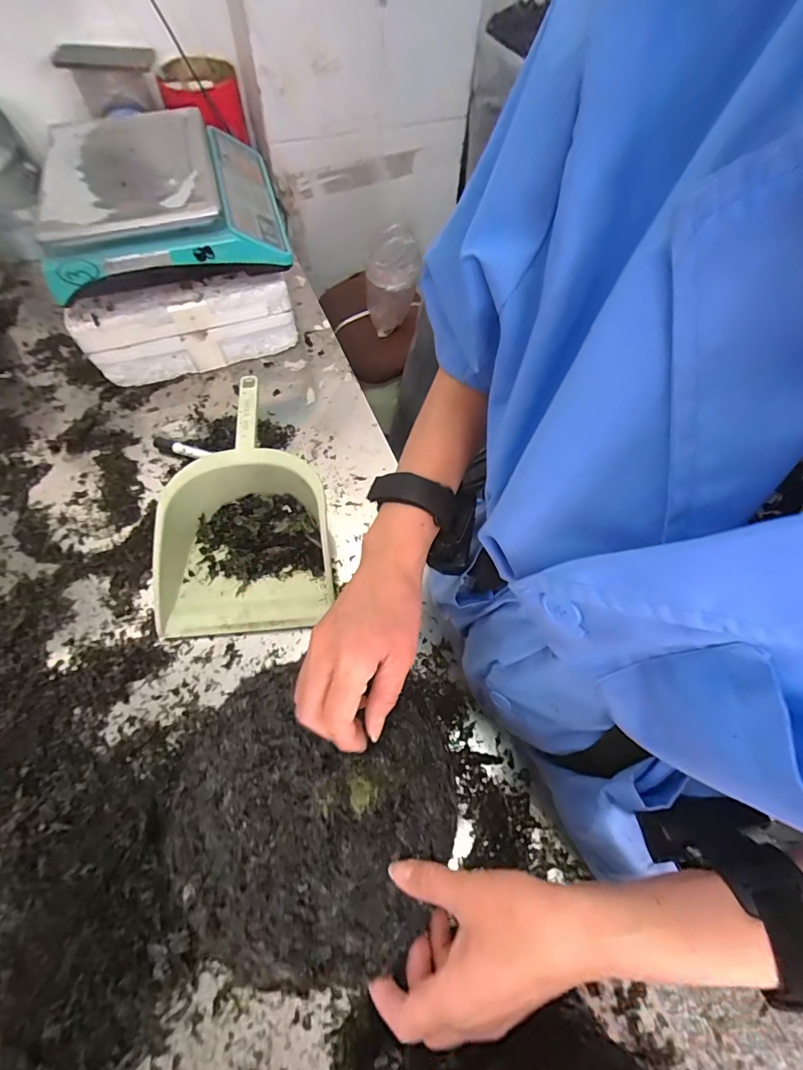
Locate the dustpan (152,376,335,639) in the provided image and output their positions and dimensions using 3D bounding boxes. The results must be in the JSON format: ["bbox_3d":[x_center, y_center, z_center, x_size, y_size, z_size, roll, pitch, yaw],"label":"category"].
[{"bbox_3d":[-0.213,-0.043,0.598,0.223,0.094,0.330,-4,63,-4],"label":"dustpan"}]

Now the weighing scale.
[{"bbox_3d":[-0.354,-0.498,0.645,0.309,0.096,0.299,-17,65,-10],"label":"weighing scale"}]

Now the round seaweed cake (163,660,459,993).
[{"bbox_3d":[-0.067,0.195,0.315,0.193,0.011,0.180,1,63,-1],"label":"round seaweed cake"}]

